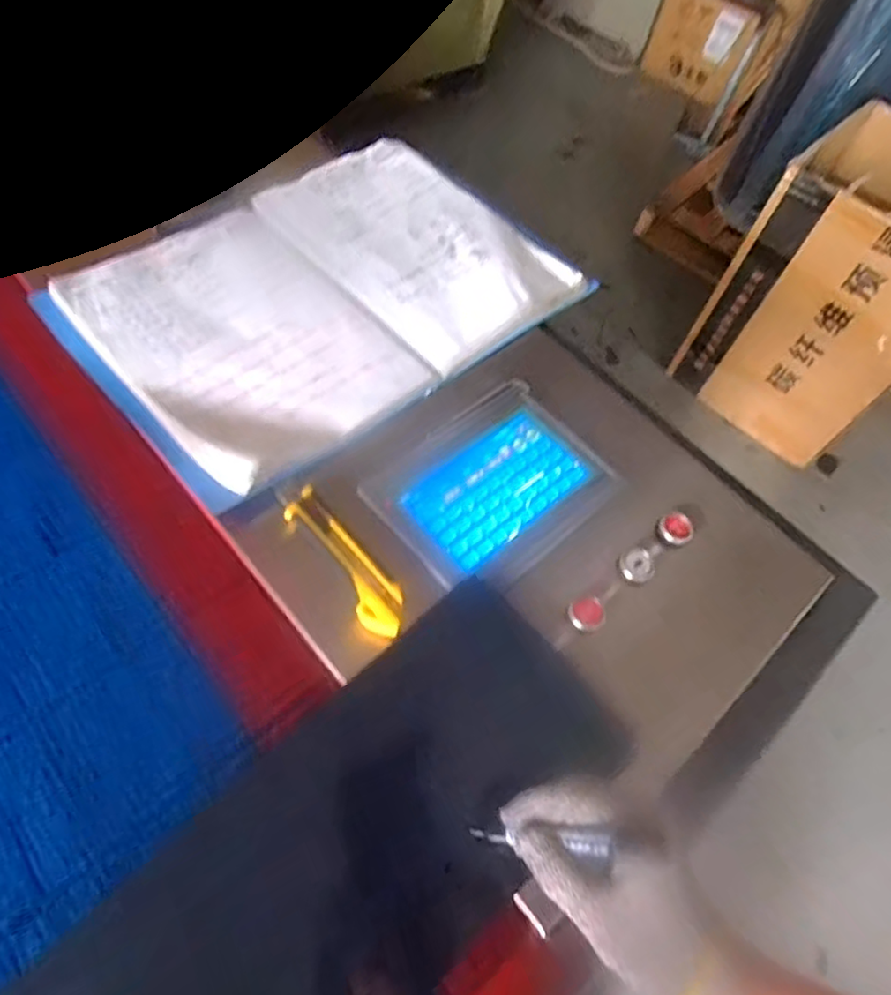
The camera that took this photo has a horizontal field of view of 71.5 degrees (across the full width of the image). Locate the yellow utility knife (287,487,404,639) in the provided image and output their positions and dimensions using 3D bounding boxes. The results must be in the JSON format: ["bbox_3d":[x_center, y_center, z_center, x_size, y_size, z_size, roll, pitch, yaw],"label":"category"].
[{"bbox_3d":[-0.075,0.046,0.468,0.036,0.015,0.135,-32,67,-21],"label":"yellow utility knife"}]

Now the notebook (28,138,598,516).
[{"bbox_3d":[-0.118,-0.212,0.619,0.449,0.019,0.313,-38,69,-23],"label":"notebook"}]

